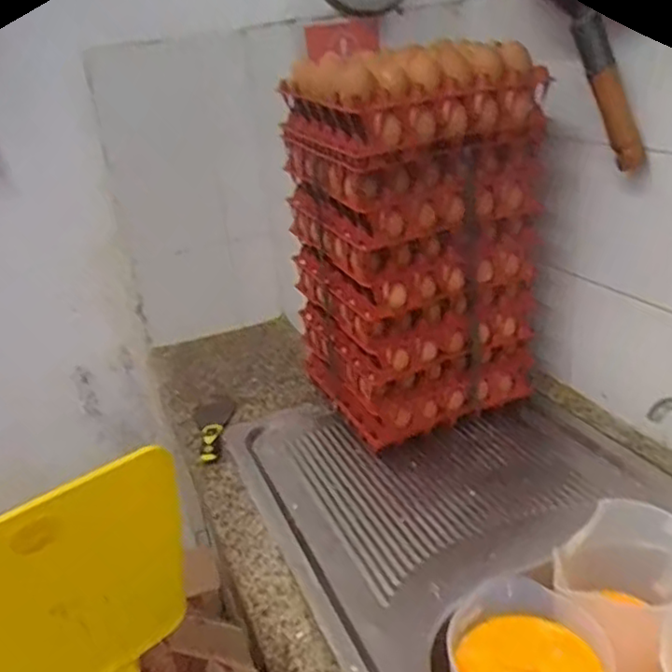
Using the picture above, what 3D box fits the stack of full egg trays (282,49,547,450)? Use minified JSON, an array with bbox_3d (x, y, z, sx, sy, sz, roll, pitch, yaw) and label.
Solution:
[{"bbox_3d":[0.117,-0.138,1.057,0.281,0.555,0.269,-18,28,-19],"label":"stack of full egg trays"}]

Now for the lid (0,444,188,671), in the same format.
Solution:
[{"bbox_3d":[-0.308,0.339,0.767,0.303,0.432,0.060,-18,41,-31],"label":"lid"}]

